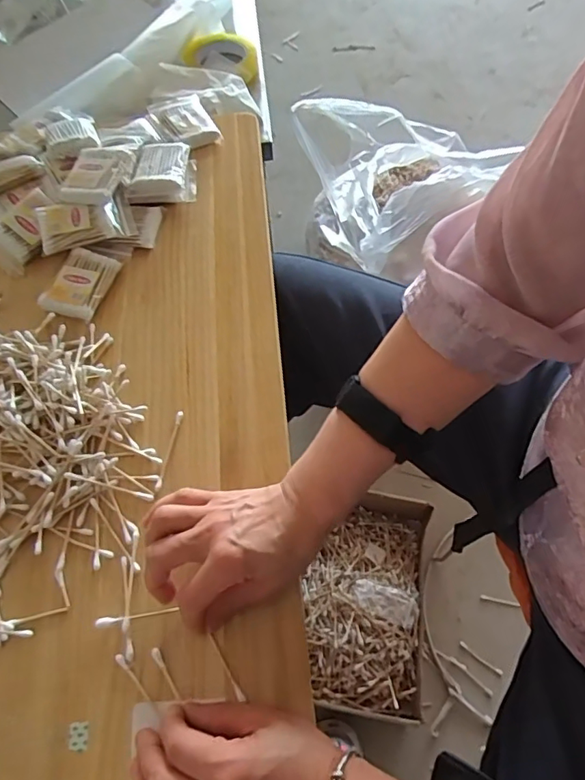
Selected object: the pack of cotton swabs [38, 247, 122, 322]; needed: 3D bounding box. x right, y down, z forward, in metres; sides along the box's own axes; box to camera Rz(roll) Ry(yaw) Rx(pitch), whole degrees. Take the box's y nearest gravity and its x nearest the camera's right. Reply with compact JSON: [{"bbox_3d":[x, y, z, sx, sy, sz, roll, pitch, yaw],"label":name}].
[{"bbox_3d":[-0.216,-0.109,0.542,0.058,0.019,0.077,16,64,13],"label":"pack of cotton swabs"}]

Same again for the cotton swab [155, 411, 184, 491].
[{"bbox_3d":[-0.107,0.051,0.460,0.006,0.004,0.074,7,62,8],"label":"cotton swab"}]

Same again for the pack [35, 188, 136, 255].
[{"bbox_3d":[-0.221,-0.180,0.563,0.090,0.026,0.060,-19,62,-6],"label":"pack"}]

